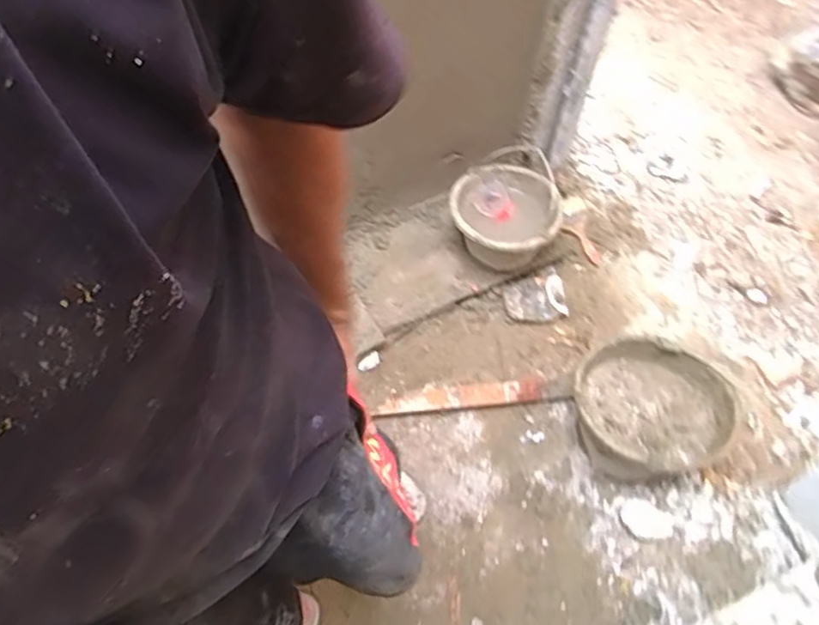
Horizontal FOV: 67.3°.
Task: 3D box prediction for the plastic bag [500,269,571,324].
[{"bbox_3d":[0.300,-0.036,1.486,0.146,0.050,0.122,-13,61,-8],"label":"plastic bag"}]

